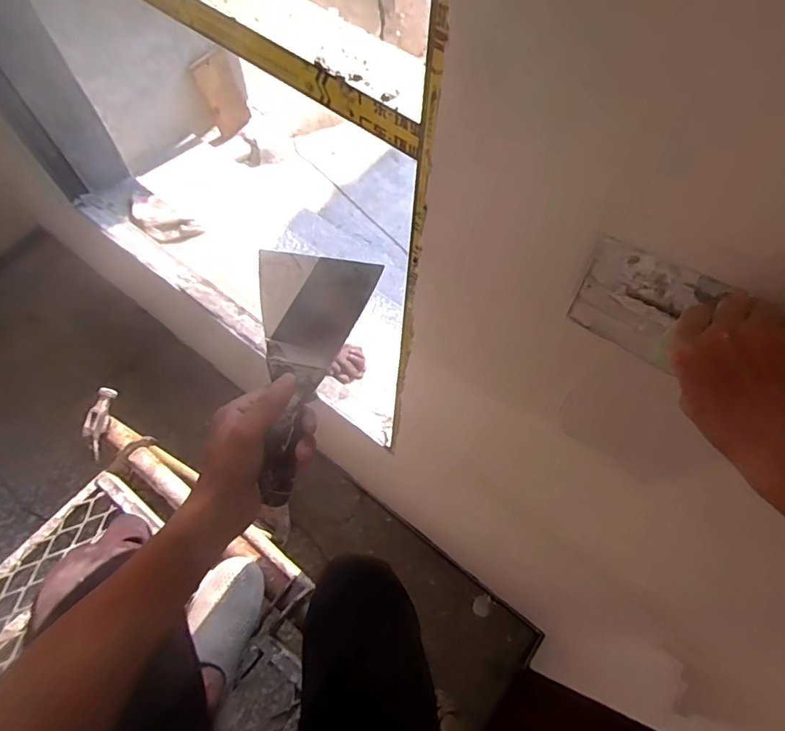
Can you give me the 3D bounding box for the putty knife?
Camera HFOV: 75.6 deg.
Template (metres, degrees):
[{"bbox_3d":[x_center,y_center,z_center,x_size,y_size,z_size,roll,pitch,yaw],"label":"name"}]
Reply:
[{"bbox_3d":[-0.089,0.009,0.454,0.105,0.025,0.220,13,87,4],"label":"putty knife"}]

